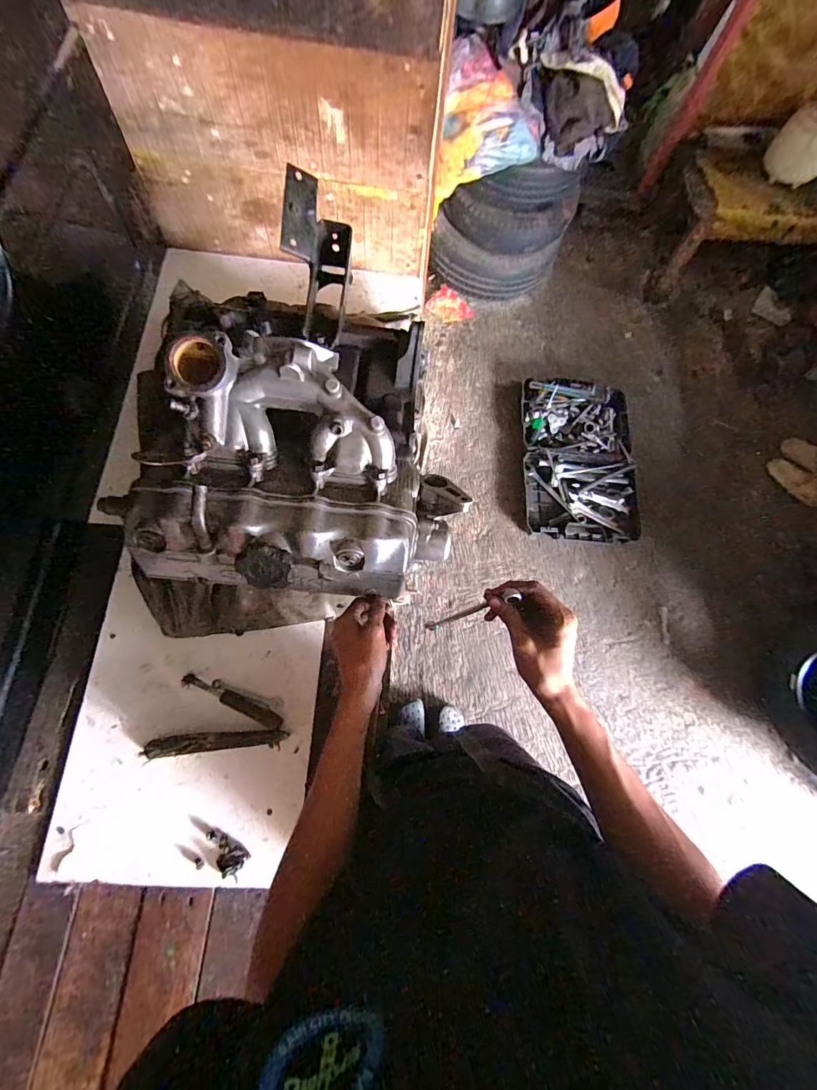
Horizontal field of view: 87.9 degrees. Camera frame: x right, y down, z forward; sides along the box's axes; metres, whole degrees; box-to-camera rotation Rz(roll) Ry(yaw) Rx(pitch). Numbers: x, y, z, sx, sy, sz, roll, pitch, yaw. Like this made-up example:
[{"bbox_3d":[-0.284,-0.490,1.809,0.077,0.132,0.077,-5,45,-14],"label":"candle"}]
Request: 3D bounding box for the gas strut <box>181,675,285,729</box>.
[{"bbox_3d":[-0.284,0.253,0.685,0.170,0.024,0.019,25,73,5],"label":"gas strut"}]

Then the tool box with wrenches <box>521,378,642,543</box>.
[{"bbox_3d":[0.646,-0.322,1.601,0.410,0.077,0.622,0,76,0],"label":"tool box with wrenches"}]

